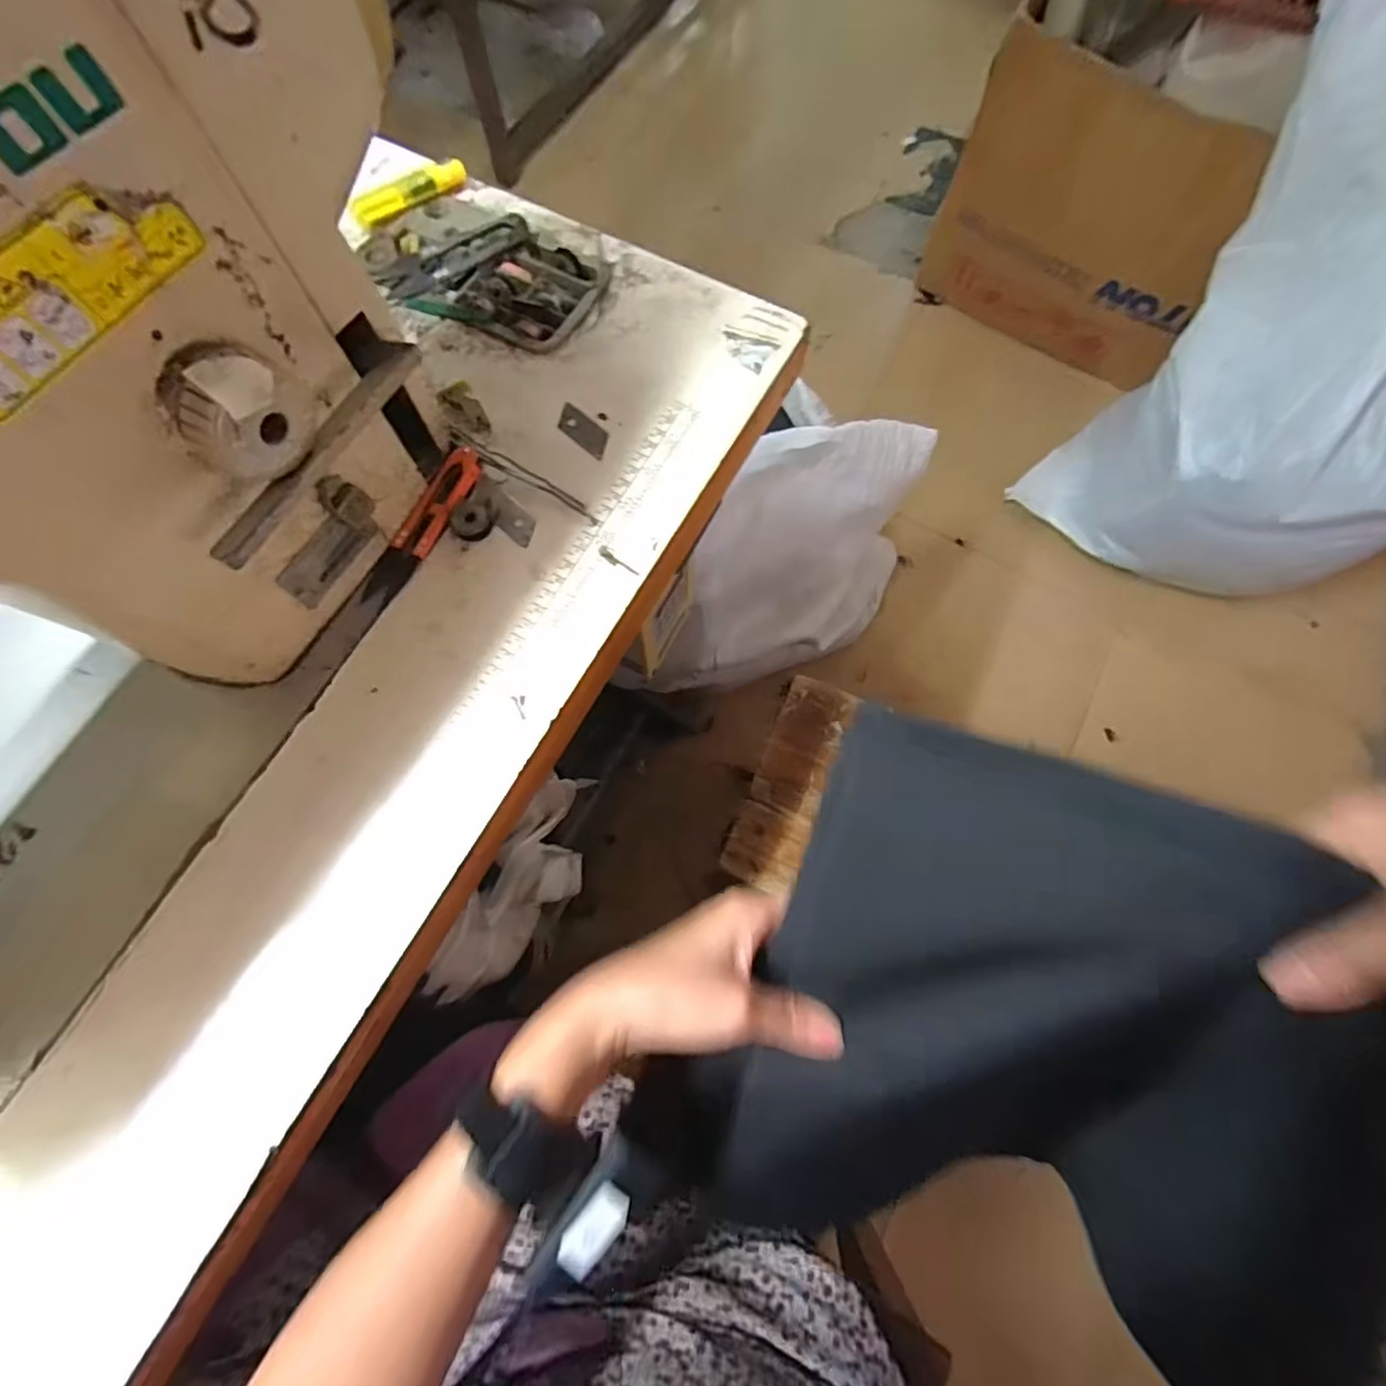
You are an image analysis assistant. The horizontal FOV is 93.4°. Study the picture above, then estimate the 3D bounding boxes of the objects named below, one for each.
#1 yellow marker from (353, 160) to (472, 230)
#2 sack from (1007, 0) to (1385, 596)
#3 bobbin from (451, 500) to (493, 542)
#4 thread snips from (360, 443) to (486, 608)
[{"bbox_3d":[-0.185,-0.327,0.425,0.077,0.013,0.014,-30,74,-9],"label":"yellow marker"},{"bbox_3d":[0.849,-0.468,0.885,0.459,0.676,0.377,25,73,8],"label":"sack"},{"bbox_3d":[-0.120,-0.094,0.352,0.021,0.010,0.025,-31,74,-10],"label":"bobbin"},{"bbox_3d":[-0.145,-0.091,0.351,0.023,0.011,0.097,26,73,9],"label":"thread snips"}]

